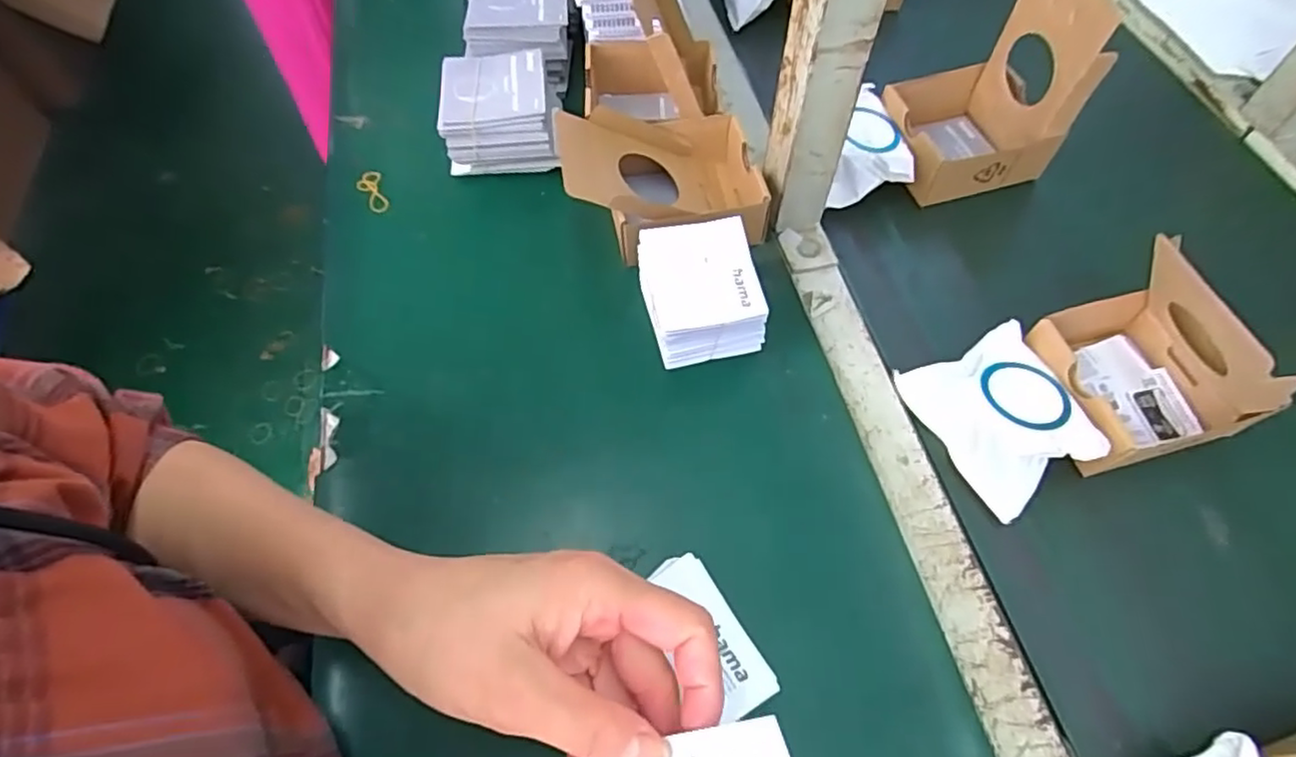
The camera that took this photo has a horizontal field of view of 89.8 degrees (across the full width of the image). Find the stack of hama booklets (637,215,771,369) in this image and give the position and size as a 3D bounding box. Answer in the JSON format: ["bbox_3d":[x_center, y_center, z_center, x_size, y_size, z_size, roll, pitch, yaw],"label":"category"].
[{"bbox_3d":[0.036,-0.059,0.454,0.074,0.065,0.072,-11,60,-6],"label":"stack of hama booklets"}]

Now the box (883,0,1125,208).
[{"bbox_3d":[0.268,-0.233,0.514,0.118,0.135,0.103,-9,60,-5],"label":"box"}]

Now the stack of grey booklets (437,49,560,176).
[{"bbox_3d":[-0.122,-0.220,0.550,0.094,0.061,0.095,-5,60,-2],"label":"stack of grey booklets"}]

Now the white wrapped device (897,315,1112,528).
[{"bbox_3d":[0.228,0.024,0.421,0.078,0.040,0.108,-17,61,-9],"label":"white wrapped device"}]

